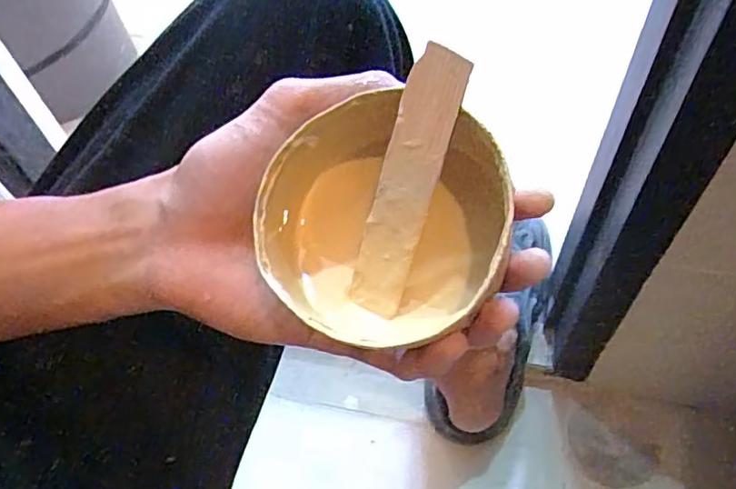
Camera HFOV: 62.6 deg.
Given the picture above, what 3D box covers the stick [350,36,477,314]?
[{"bbox_3d":[0.012,-0.018,0.205,0.020,0.092,0.005,23,23,18],"label":"stick"}]

